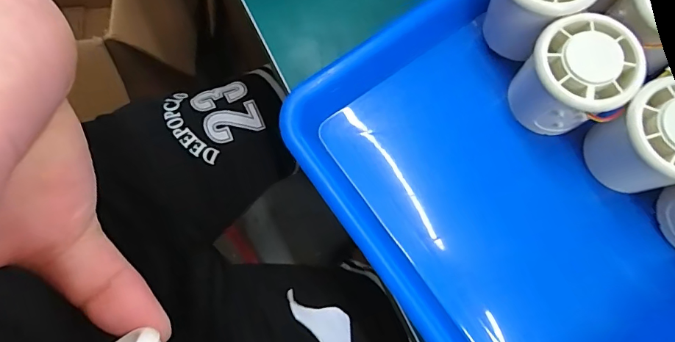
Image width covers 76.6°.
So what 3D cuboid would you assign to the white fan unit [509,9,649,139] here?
[{"bbox_3d":[0.138,-0.055,0.256,0.054,0.054,0.053,0,77,1],"label":"white fan unit"}]

